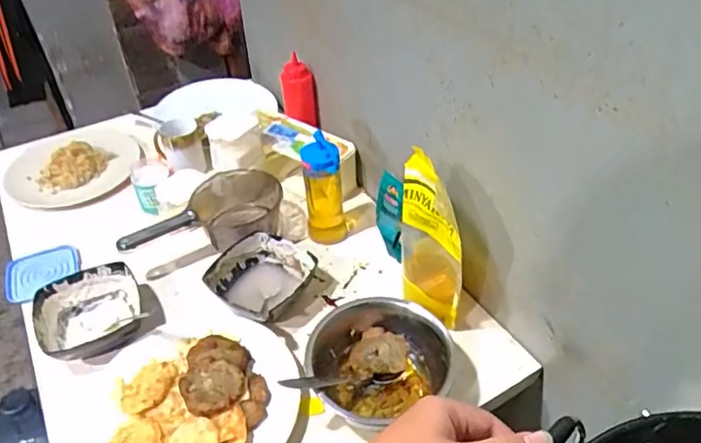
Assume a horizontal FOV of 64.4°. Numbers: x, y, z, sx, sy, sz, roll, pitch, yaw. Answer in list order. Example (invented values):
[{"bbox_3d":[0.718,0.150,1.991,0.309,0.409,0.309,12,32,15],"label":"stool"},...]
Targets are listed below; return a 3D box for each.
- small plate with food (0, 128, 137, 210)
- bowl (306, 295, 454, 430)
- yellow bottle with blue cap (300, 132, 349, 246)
[{"bbox_3d":[-0.552,-0.112,1.104,0.244,0.053,0.216,-14,43,-12],"label":"small plate with food"},{"bbox_3d":[0.036,0.180,0.723,0.168,0.084,0.162,-2,42,2],"label":"bowl"},{"bbox_3d":[-0.044,-0.056,0.916,0.063,0.183,0.061,-1,42,2],"label":"yellow bottle with blue cap"}]

